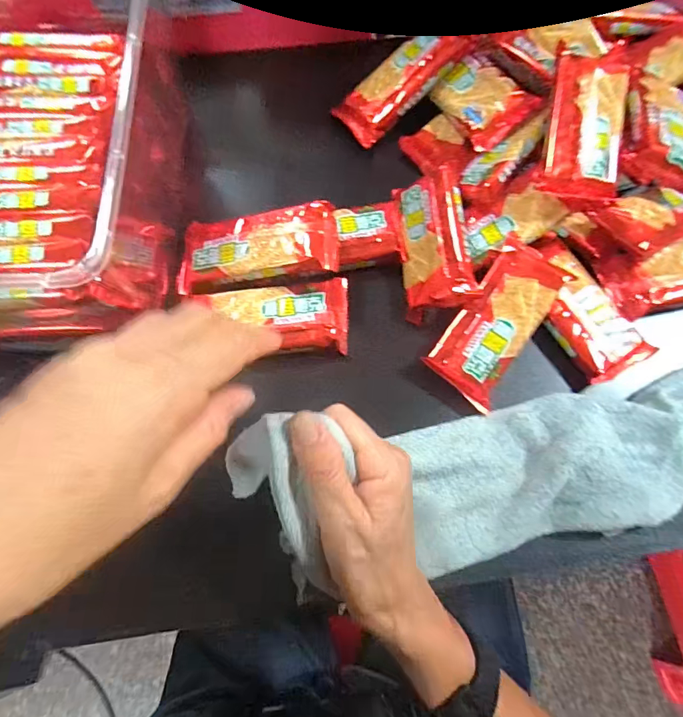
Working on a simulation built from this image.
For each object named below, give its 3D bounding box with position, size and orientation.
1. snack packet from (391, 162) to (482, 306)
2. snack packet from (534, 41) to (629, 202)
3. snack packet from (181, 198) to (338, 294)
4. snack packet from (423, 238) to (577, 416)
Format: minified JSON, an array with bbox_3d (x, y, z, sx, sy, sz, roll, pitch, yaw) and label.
[{"bbox_3d":[0.073,-0.091,0.344,0.052,0.023,0.109,-18,68,30],"label":"snack packet"},{"bbox_3d":[0.179,-0.172,0.325,0.052,0.012,0.107,8,86,1],"label":"snack packet"},{"bbox_3d":[-0.065,-0.084,0.335,0.125,0.013,0.057,-7,71,13],"label":"snack packet"},{"bbox_3d":[0.116,-0.030,0.322,0.052,0.022,0.121,35,74,10],"label":"snack packet"}]

